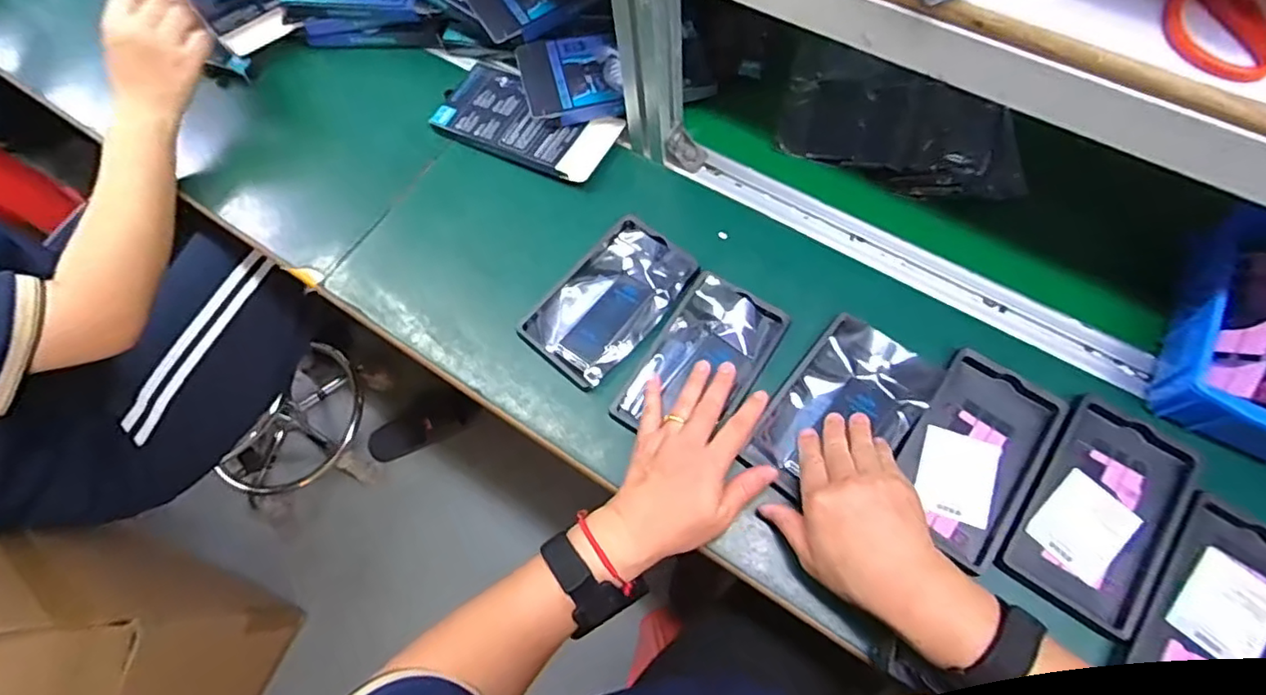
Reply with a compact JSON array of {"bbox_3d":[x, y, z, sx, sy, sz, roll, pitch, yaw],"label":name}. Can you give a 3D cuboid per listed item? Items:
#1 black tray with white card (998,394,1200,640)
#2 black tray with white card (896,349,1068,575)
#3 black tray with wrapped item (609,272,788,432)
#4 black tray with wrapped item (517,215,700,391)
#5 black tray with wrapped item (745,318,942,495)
[{"bbox_3d":[0.358,0.126,0.459,0.096,0.018,0.160,34,73,16],"label":"black tray with white card"},{"bbox_3d":[0.273,0.085,0.481,0.092,0.017,0.156,33,73,15],"label":"black tray with white card"},{"bbox_3d":[0.058,0.014,0.524,0.087,0.014,0.156,32,73,15],"label":"black tray with wrapped item"},{"bbox_3d":[-0.021,-0.046,0.555,0.098,0.019,0.159,38,74,17],"label":"black tray with wrapped item"},{"bbox_3d":[0.169,0.051,0.492,0.102,0.028,0.155,42,76,18],"label":"black tray with wrapped item"}]

